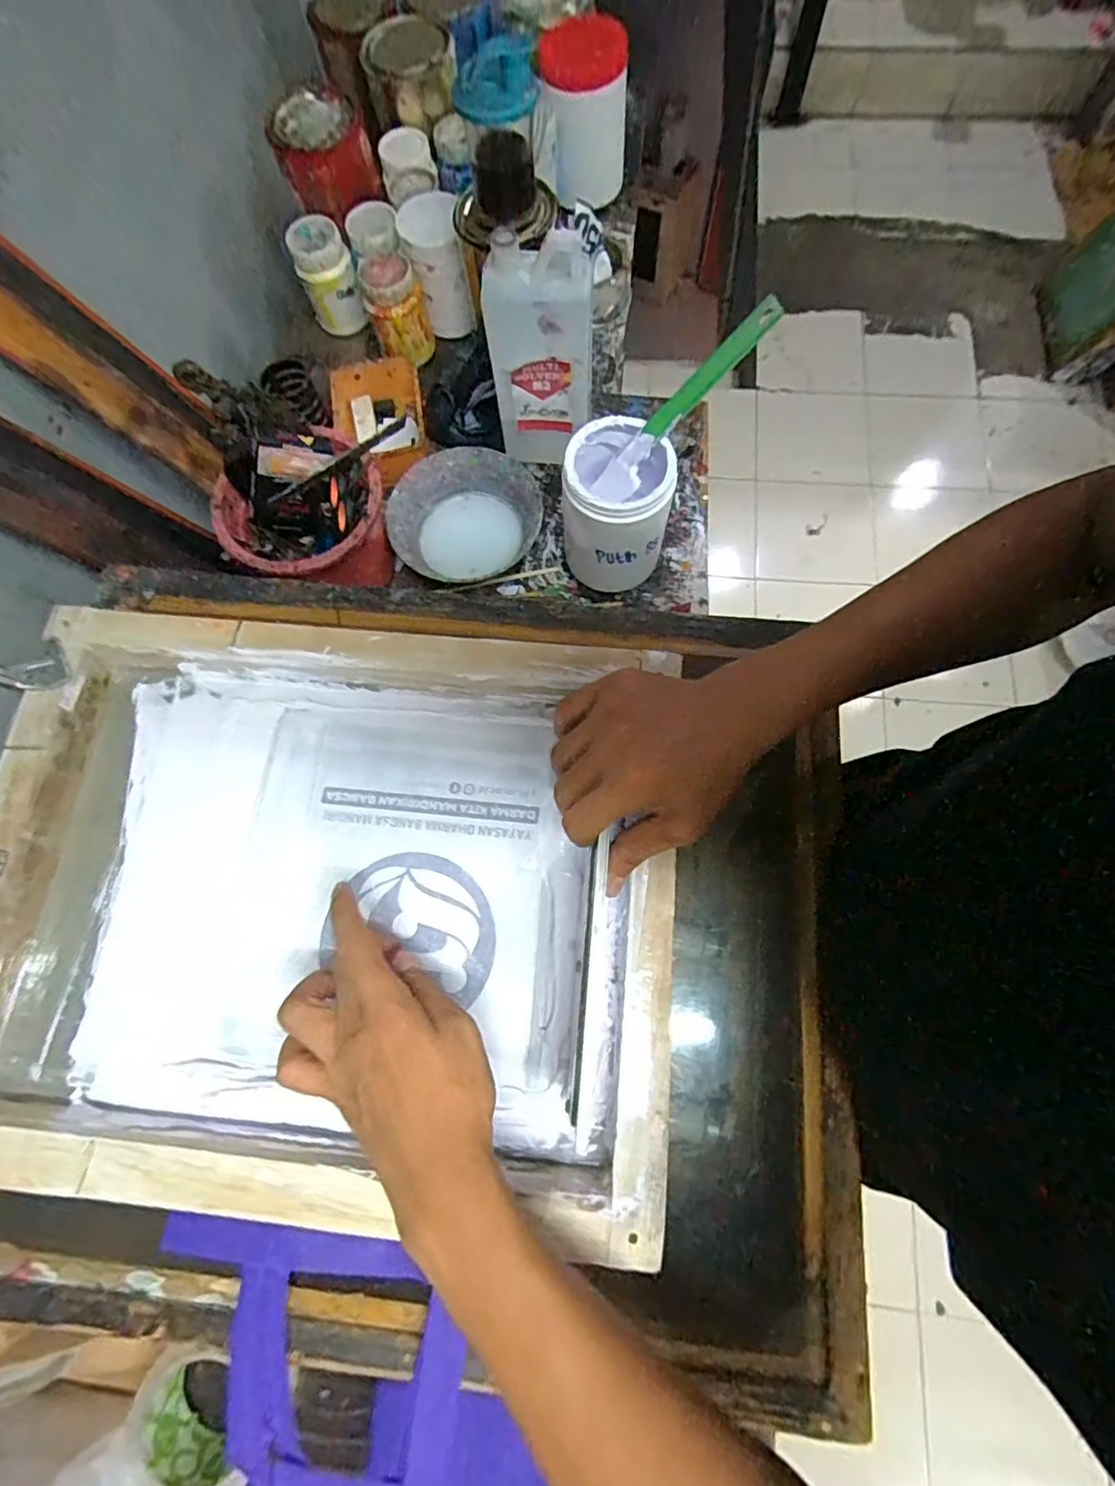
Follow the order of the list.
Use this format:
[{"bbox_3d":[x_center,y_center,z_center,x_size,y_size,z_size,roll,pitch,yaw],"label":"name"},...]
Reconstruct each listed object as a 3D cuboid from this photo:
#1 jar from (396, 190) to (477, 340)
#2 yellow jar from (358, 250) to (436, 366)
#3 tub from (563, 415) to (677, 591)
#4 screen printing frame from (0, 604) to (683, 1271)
[{"bbox_3d":[-0.141,-0.560,0.687,0.065,0.126,0.068,-1,75,2],"label":"jar"},{"bbox_3d":[-0.190,-0.512,0.688,0.068,0.085,0.082,-17,75,-2],"label":"yellow jar"},{"bbox_3d":[0.056,-0.228,0.577,0.094,0.149,0.097,-1,75,2],"label":"tub"},{"bbox_3d":[-0.149,0.085,0.389,0.445,0.051,0.369,5,76,2],"label":"screen printing frame"}]

